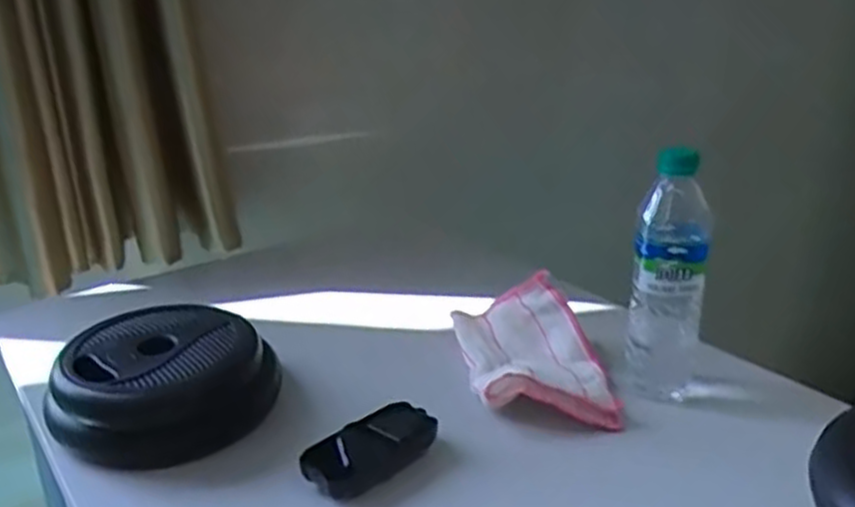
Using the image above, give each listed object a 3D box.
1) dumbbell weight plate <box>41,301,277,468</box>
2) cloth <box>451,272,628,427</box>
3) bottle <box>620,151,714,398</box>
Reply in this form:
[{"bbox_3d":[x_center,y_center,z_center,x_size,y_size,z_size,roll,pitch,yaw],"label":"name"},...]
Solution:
[{"bbox_3d":[-0.230,0.116,0.651,0.135,0.091,0.160,12,25,28],"label":"dumbbell weight plate"},{"bbox_3d":[0.101,0.086,0.711,0.123,0.061,0.178,-2,22,-6],"label":"cloth"},{"bbox_3d":[0.213,0.018,0.665,0.060,0.214,0.059,10,23,22],"label":"bottle"}]

